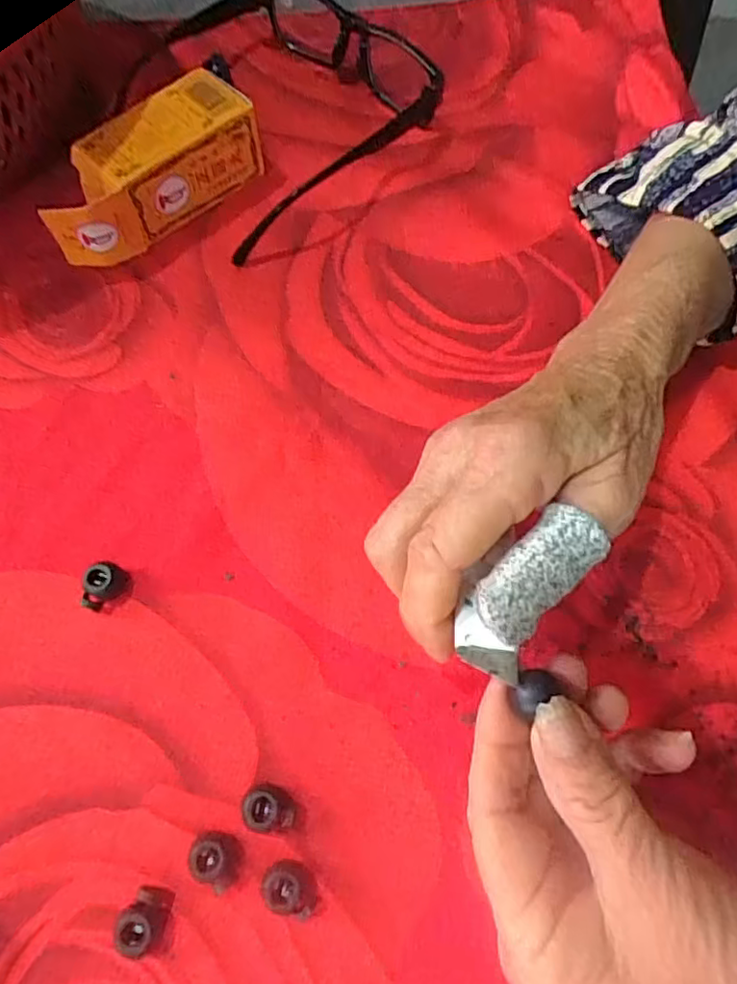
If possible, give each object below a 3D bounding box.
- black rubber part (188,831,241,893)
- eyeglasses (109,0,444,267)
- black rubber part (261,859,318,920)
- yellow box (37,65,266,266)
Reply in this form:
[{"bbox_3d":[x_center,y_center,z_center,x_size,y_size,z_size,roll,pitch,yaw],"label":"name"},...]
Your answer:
[{"bbox_3d":[-0.053,0.128,0.208,0.017,0.011,0.014,25,70,9],"label":"black rubber part"},{"bbox_3d":[-0.050,-0.219,0.324,0.150,0.035,0.161,-37,73,-14],"label":"eyeglasses"},{"bbox_3d":[-0.027,0.136,0.206,0.019,0.011,0.014,18,69,6],"label":"black rubber part"},{"bbox_3d":[-0.108,-0.157,0.296,0.110,0.041,0.039,-38,73,-14],"label":"yellow box"}]

